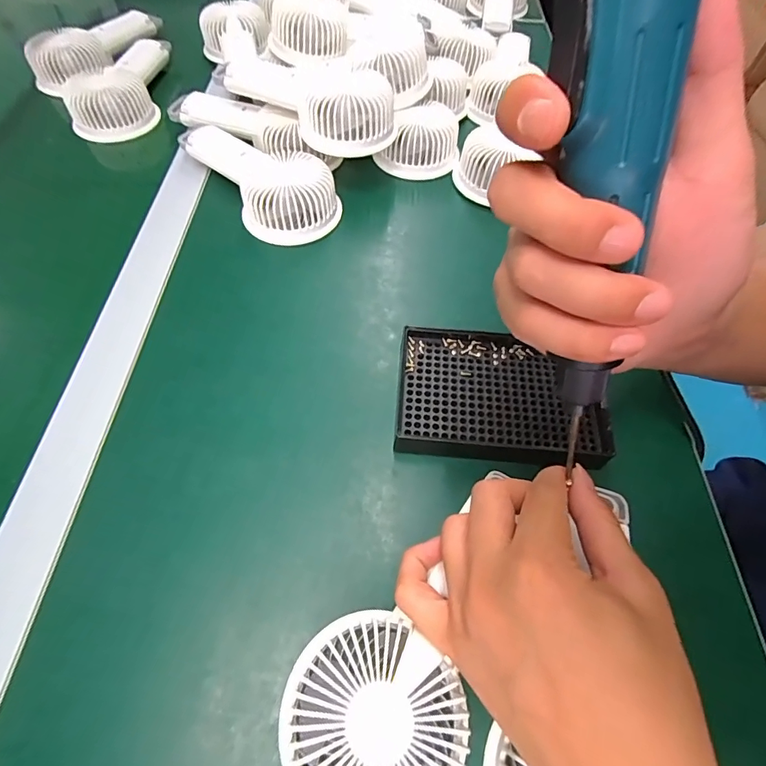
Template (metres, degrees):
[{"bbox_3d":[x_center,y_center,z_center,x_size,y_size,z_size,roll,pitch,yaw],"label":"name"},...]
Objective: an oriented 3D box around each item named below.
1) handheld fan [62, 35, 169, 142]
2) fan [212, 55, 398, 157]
[{"bbox_3d":[-0.296,-0.342,0.490,0.076,0.045,0.159,-1,59,-3],"label":"handheld fan"},{"bbox_3d":[-0.067,-0.273,0.412,0.177,0.047,0.091,35,64,17],"label":"fan"}]

